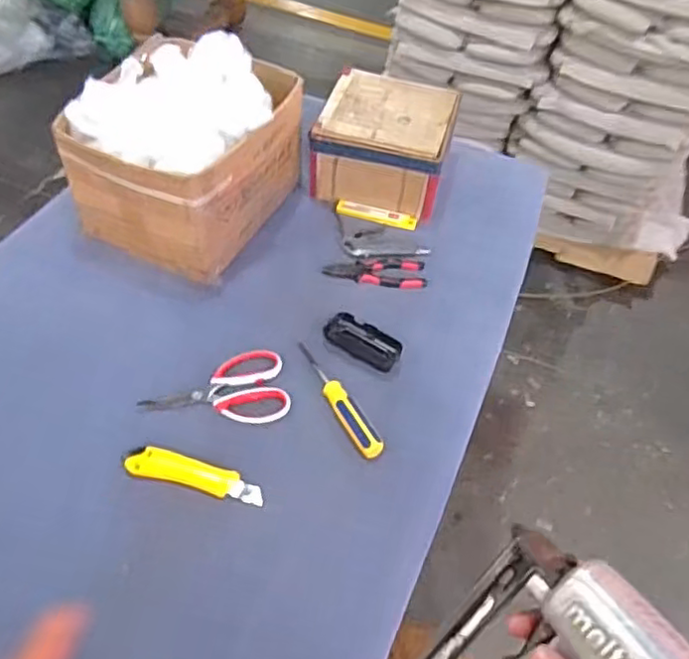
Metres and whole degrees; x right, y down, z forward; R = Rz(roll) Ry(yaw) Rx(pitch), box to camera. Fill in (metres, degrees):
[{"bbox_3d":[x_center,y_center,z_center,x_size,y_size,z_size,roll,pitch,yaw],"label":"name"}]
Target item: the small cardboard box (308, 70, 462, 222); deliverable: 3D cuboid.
[{"bbox_3d":[0.071,-0.321,1.132,0.212,0.134,0.239,14,49,7],"label":"small cardboard box"}]

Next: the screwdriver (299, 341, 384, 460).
[{"bbox_3d":[-0.010,0.084,0.860,0.033,0.022,0.200,-22,54,-22],"label":"screwdriver"}]

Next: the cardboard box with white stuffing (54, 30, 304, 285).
[{"bbox_3d":[-0.237,-0.268,1.003,0.262,0.236,0.285,20,50,12],"label":"cardboard box with white stuffing"}]

